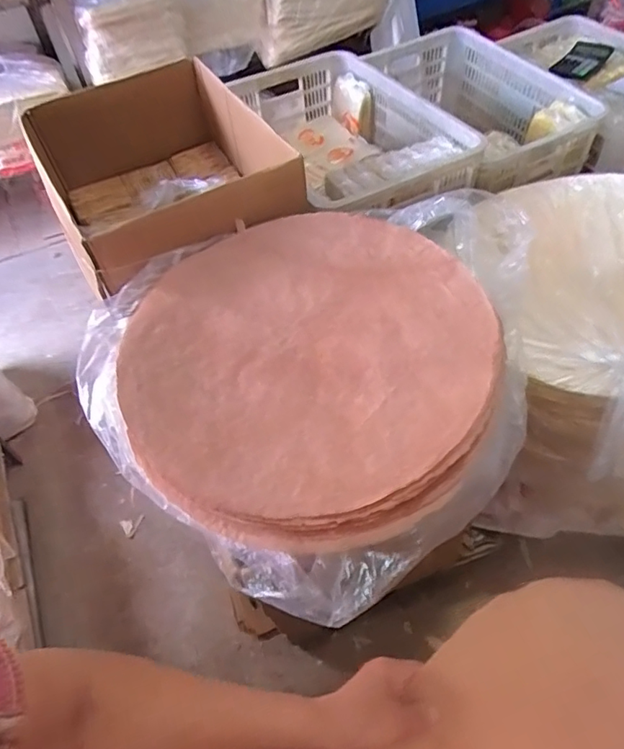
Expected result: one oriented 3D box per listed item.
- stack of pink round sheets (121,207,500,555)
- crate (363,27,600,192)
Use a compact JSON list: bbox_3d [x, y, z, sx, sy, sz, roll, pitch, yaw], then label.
[{"bbox_3d":[-0.013,-0.037,0.758,0.525,0.071,0.556,-7,52,0],"label":"stack of pink round sheets"},{"bbox_3d":[0.419,-0.730,1.443,0.453,0.231,0.648,-28,55,-16],"label":"crate"}]

